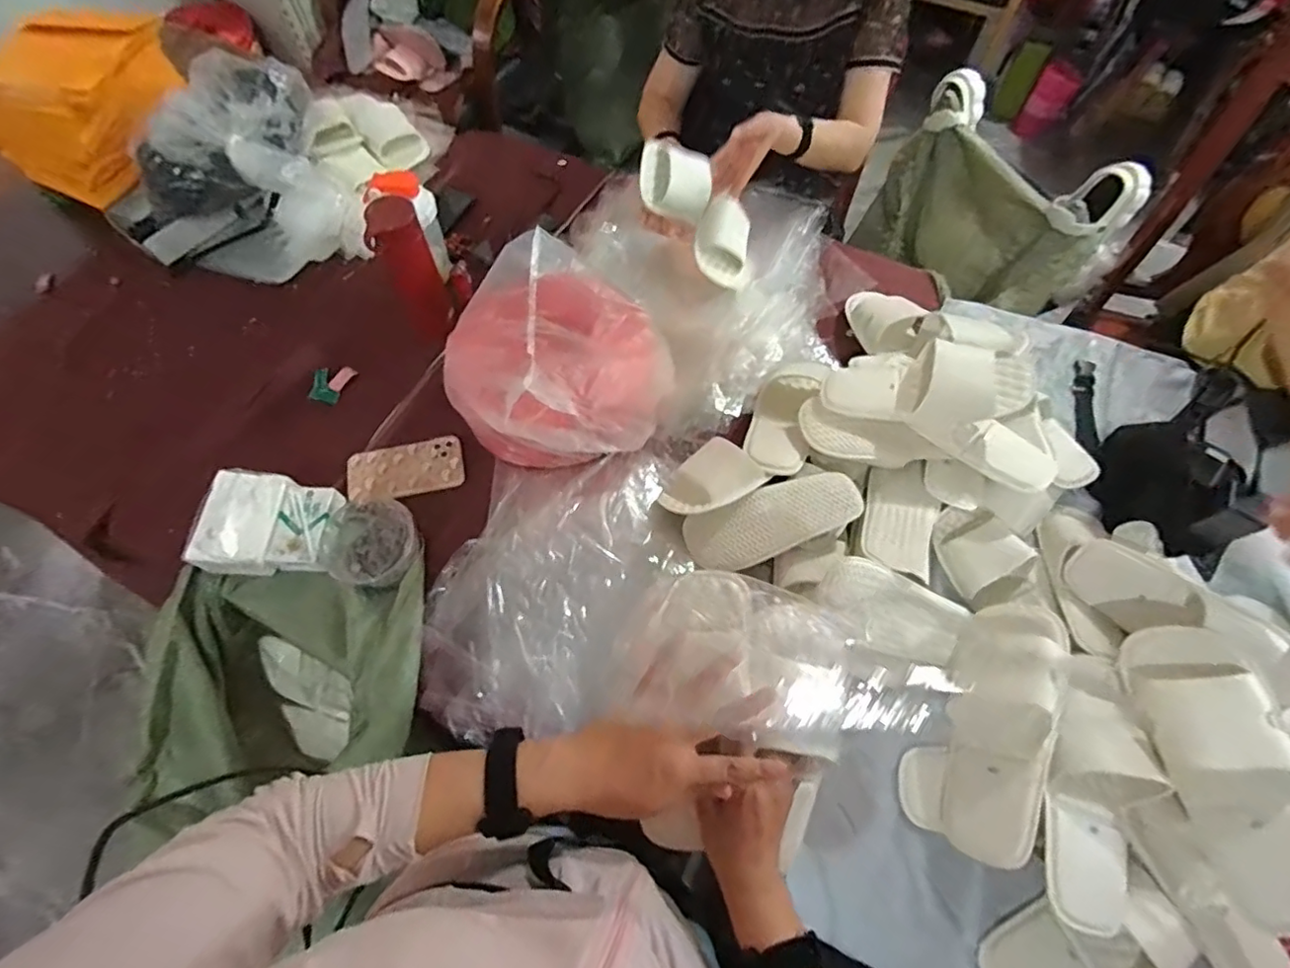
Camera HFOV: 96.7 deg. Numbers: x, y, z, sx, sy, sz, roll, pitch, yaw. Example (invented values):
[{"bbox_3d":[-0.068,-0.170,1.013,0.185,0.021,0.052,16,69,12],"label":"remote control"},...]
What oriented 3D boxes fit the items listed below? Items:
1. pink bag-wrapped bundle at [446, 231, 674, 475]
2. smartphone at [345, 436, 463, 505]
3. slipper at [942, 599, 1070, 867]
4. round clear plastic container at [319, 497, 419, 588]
[{"bbox_3d":[-0.115,-0.165,0.799,0.300,0.196,0.280,0,64,-1],"label":"pink bag-wrapped bundle"},{"bbox_3d":[-0.354,-0.021,0.852,0.163,0.011,0.084,-13,73,-9],"label":"smartphone"},{"bbox_3d":[0.410,0.278,0.660,0.062,0.111,0.279,28,74,-31],"label":"slipper"},{"bbox_3d":[-0.364,0.080,0.767,0.126,0.065,0.120,29,67,13],"label":"round clear plastic container"}]

